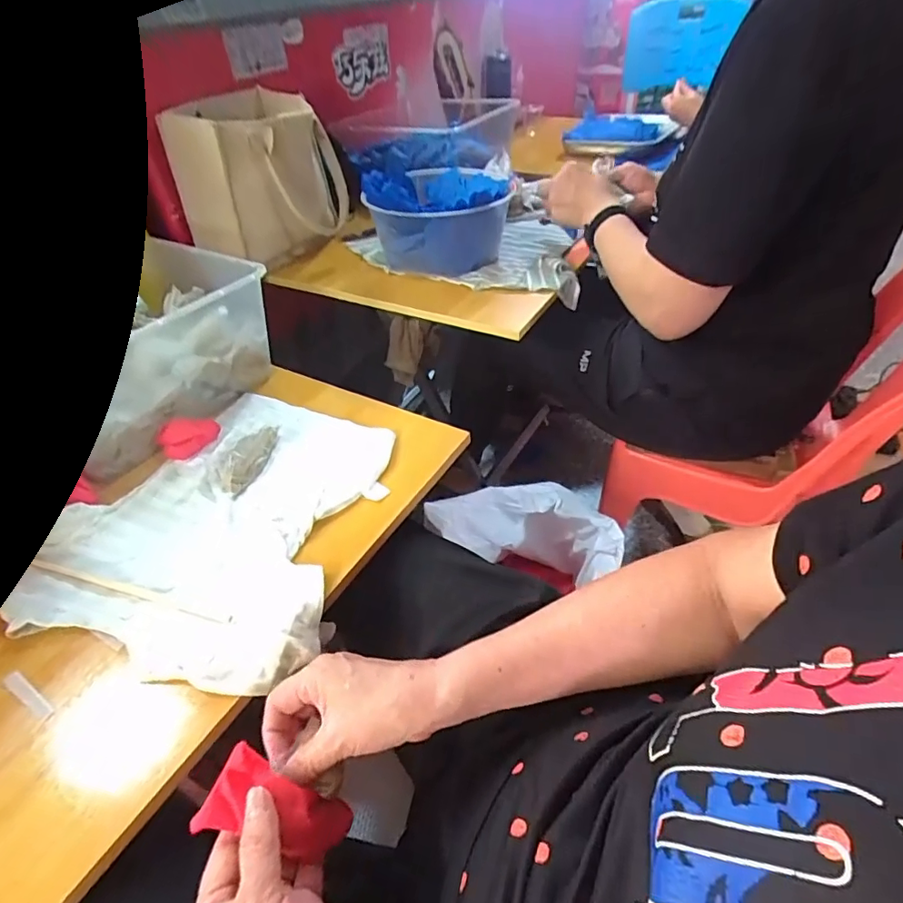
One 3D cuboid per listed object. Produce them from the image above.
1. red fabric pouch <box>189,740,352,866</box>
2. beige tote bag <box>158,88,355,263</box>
[{"bbox_3d":[-0.104,0.222,0.317,0.091,0.014,0.042,35,42,-16],"label":"red fabric pouch"},{"bbox_3d":[-0.299,-0.437,0.812,0.246,0.189,0.200,-11,43,-8],"label":"beige tote bag"}]

